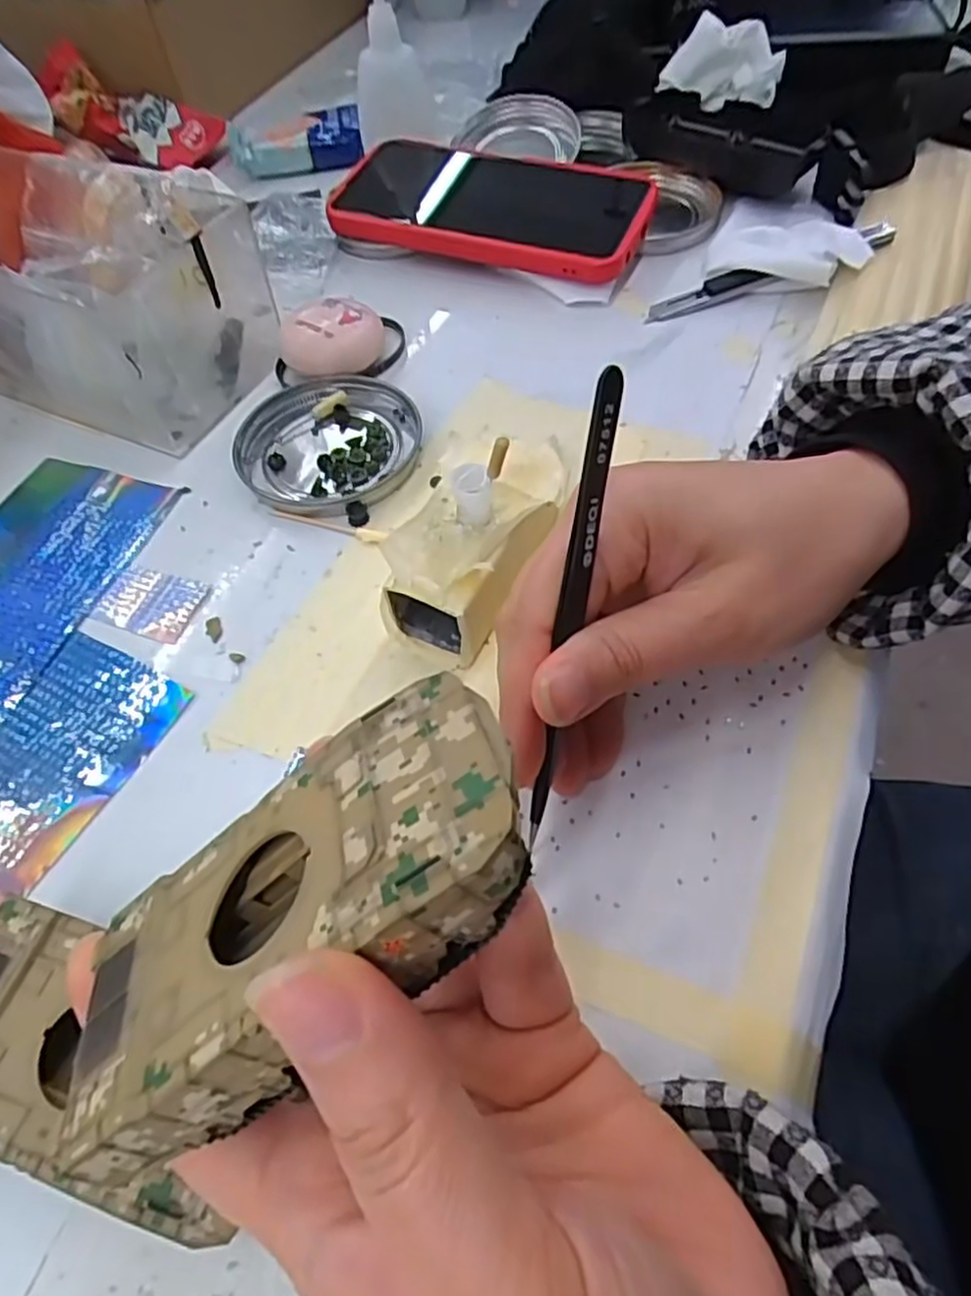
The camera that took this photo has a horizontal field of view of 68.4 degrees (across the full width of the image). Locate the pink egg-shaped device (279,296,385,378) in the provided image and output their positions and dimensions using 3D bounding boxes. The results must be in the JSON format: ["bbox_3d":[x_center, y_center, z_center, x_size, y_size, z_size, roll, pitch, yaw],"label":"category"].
[{"bbox_3d":[-0.071,-0.143,0.334,0.047,0.024,0.034,-19,58,-8],"label":"pink egg-shaped device"}]

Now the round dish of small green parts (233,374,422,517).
[{"bbox_3d":[-0.069,-0.088,0.311,0.077,0.009,0.077,-2,57,3],"label":"round dish of small green parts"}]

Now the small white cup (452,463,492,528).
[{"bbox_3d":[-0.004,-0.050,0.235,0.012,0.018,0.011,-2,57,4],"label":"small white cup"}]

